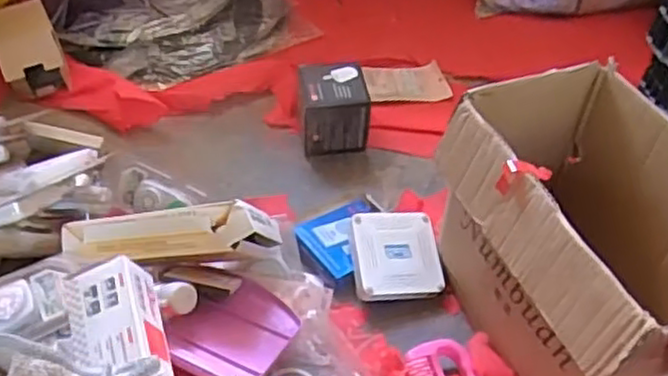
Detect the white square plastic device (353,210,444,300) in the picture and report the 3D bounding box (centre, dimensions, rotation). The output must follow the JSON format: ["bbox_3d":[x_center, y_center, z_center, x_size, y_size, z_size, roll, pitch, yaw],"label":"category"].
[{"bbox_3d":[0.092,0.097,1.019,0.126,0.018,0.126,1,66,-17],"label":"white square plastic device"}]

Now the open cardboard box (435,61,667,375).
[{"bbox_3d":[0.305,0.093,0.842,0.238,0.268,0.433,-14,48,-18],"label":"open cardboard box"}]

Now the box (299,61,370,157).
[{"bbox_3d":[-0.006,-0.139,1.225,0.113,0.106,0.119,-6,46,-10],"label":"box"}]

